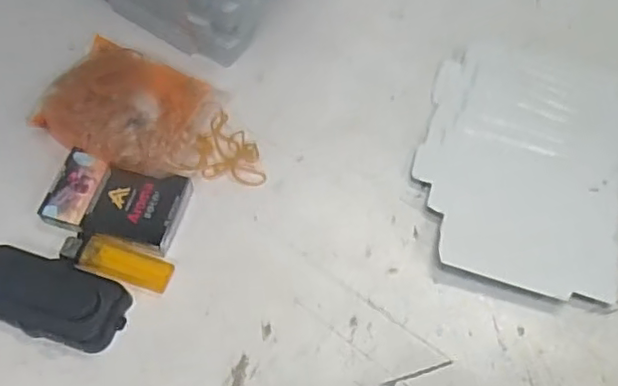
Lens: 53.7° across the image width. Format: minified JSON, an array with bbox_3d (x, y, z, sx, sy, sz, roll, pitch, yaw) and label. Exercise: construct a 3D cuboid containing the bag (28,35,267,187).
[{"bbox_3d":[-0.117,-0.061,0.486,0.173,0.025,0.103,21,64,7],"label":"bag"}]

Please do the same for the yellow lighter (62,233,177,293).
[{"bbox_3d":[-0.140,0.050,0.444,0.080,0.008,0.029,13,64,3],"label":"yellow lighter"}]

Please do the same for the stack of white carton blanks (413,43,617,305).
[{"bbox_3d":[0.178,-0.029,0.501,0.163,0.008,0.221,17,64,5],"label":"stack of white carton blanks"}]

